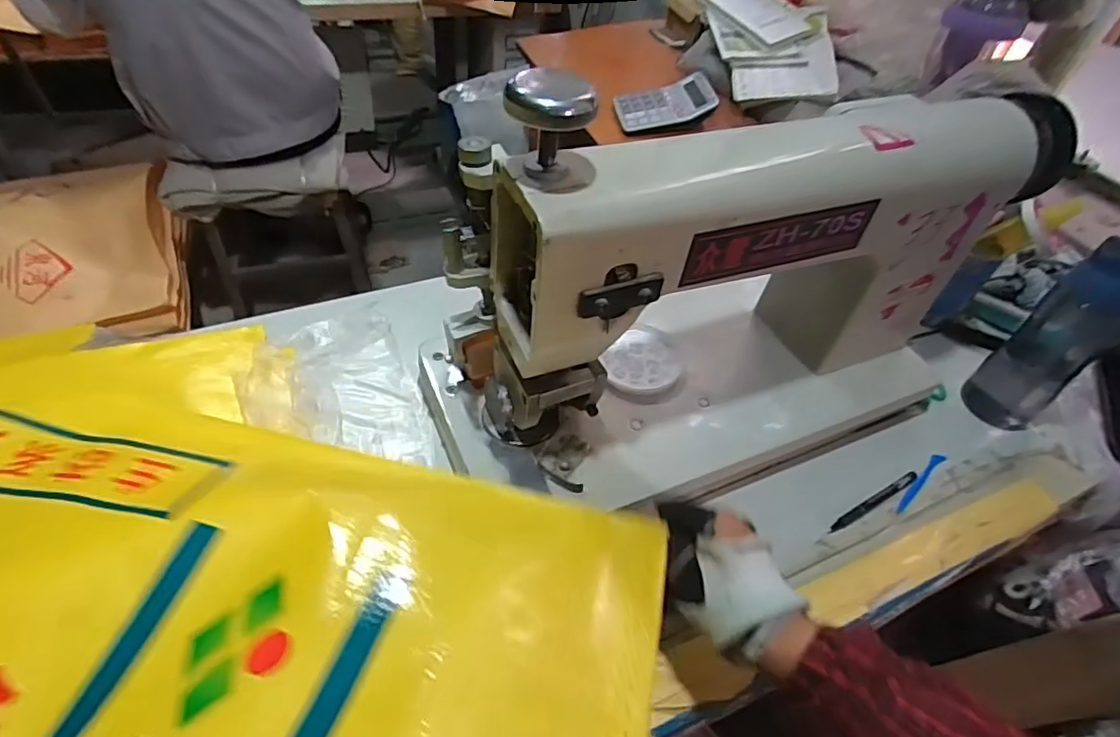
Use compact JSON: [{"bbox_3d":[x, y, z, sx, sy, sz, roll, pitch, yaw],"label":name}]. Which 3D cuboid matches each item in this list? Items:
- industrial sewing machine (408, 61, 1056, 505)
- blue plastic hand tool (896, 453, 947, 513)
[{"bbox_3d":[0.177,-0.076,0.484,0.538,0.295,0.171,-10,50,-16],"label":"industrial sewing machine"},{"bbox_3d":[0.362,0.114,0.588,0.106,0.005,0.012,-30,57,-29],"label":"blue plastic hand tool"}]

